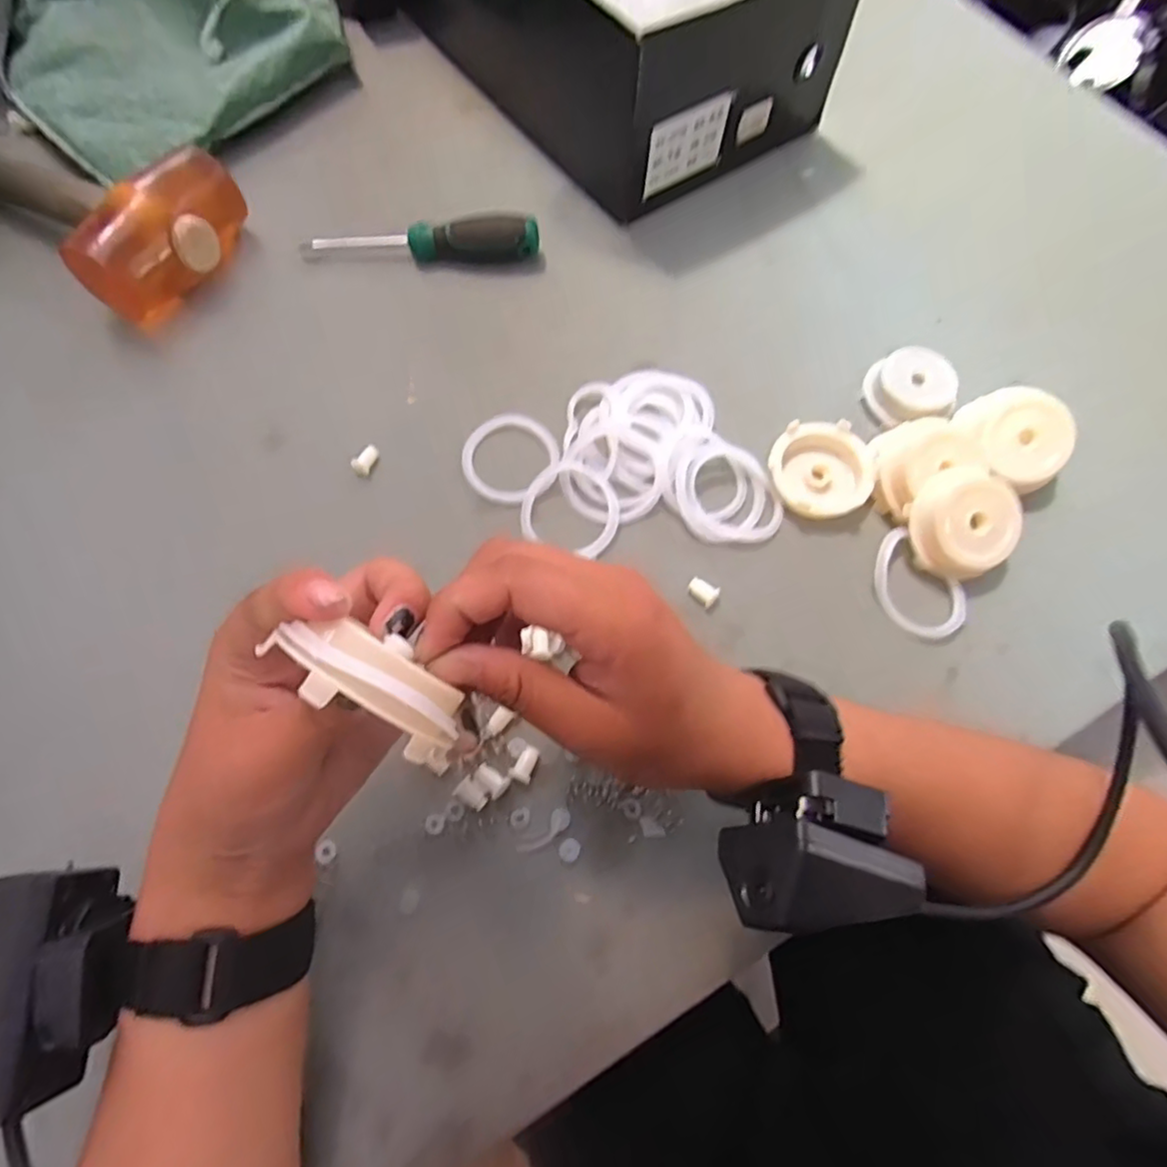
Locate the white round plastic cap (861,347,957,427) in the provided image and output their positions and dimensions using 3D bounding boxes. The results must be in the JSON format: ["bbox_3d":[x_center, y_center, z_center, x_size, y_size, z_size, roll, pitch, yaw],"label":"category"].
[{"bbox_3d":[0.201,-0.118,0.392,0.045,0.033,0.044,1,69,-1],"label":"white round plastic cap"}]

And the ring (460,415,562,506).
[{"bbox_3d":[-0.044,-0.077,0.377,0.055,0.005,0.058,1,69,-1],"label":"ring"}]

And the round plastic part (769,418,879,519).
[{"bbox_3d":[0.138,-0.066,0.374,0.058,0.018,0.061,1,69,-1],"label":"round plastic part"}]

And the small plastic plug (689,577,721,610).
[{"bbox_3d":[0.065,0.005,0.348,0.016,0.010,0.012,29,71,9],"label":"small plastic plug"}]

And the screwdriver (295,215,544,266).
[{"bbox_3d":[-0.108,-0.232,0.427,0.154,0.025,0.019,1,69,-1],"label":"screwdriver"}]

